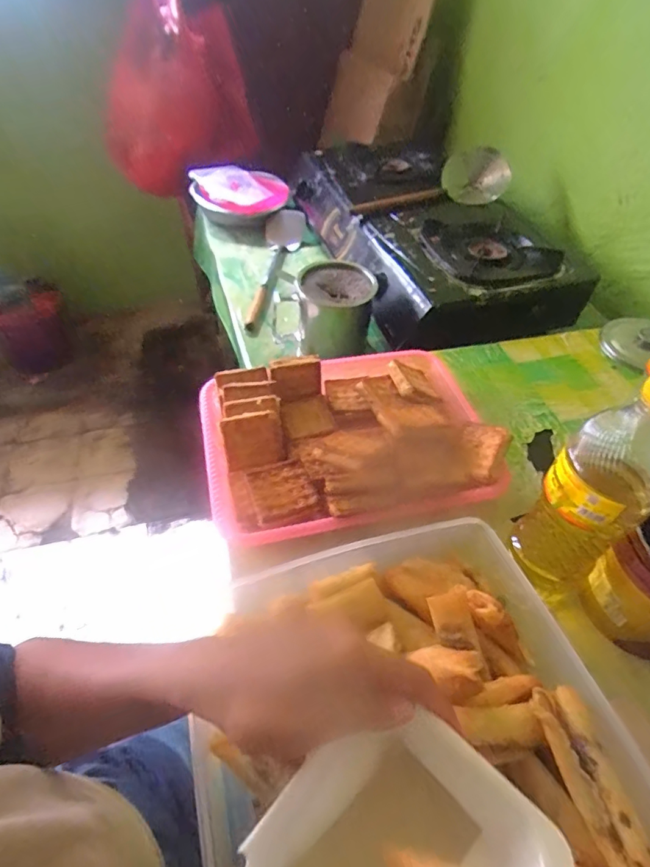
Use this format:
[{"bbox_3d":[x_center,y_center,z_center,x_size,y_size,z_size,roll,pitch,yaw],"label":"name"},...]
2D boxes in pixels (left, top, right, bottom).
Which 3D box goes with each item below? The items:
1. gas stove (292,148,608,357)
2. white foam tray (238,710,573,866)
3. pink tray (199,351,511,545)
[{"bbox_3d":[0.191,-0.409,0.953,0.347,0.145,0.594,-14,50,-15],"label":"gas stove"},{"bbox_3d":[0.043,0.217,0.234,0.131,0.046,0.123,36,56,26],"label":"white foam tray"},{"bbox_3d":[0.027,-0.003,0.541,0.317,0.054,0.244,-9,49,-11],"label":"pink tray"}]

